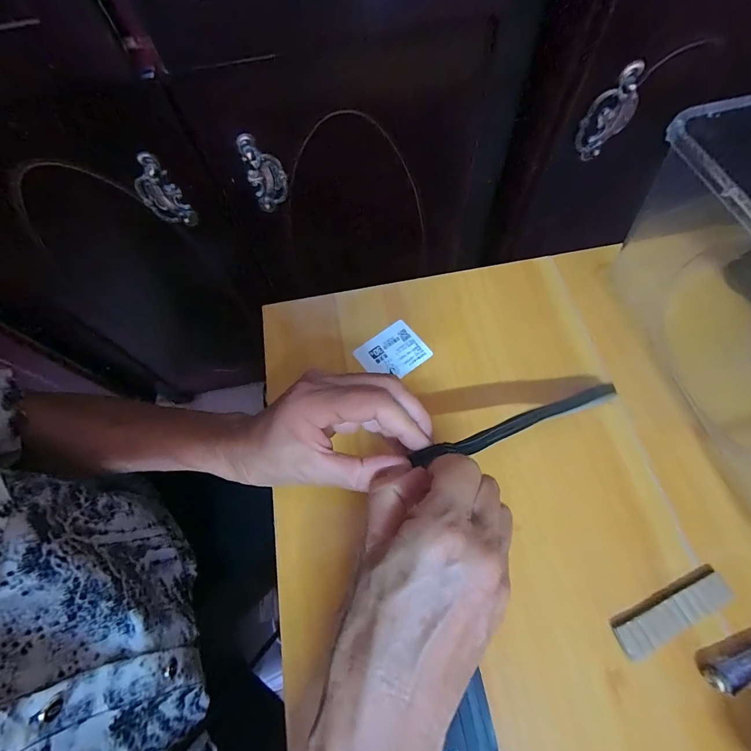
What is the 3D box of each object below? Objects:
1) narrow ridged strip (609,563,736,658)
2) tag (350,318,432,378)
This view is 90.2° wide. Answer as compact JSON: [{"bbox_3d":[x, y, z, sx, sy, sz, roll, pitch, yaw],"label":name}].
[{"bbox_3d":[0.203,0.159,0.253,0.086,0.009,0.022,-24,68,-7],"label":"narrow ridged strip"},{"bbox_3d":[0.016,-0.021,0.352,0.061,0.004,0.049,-35,69,-11],"label":"tag"}]

